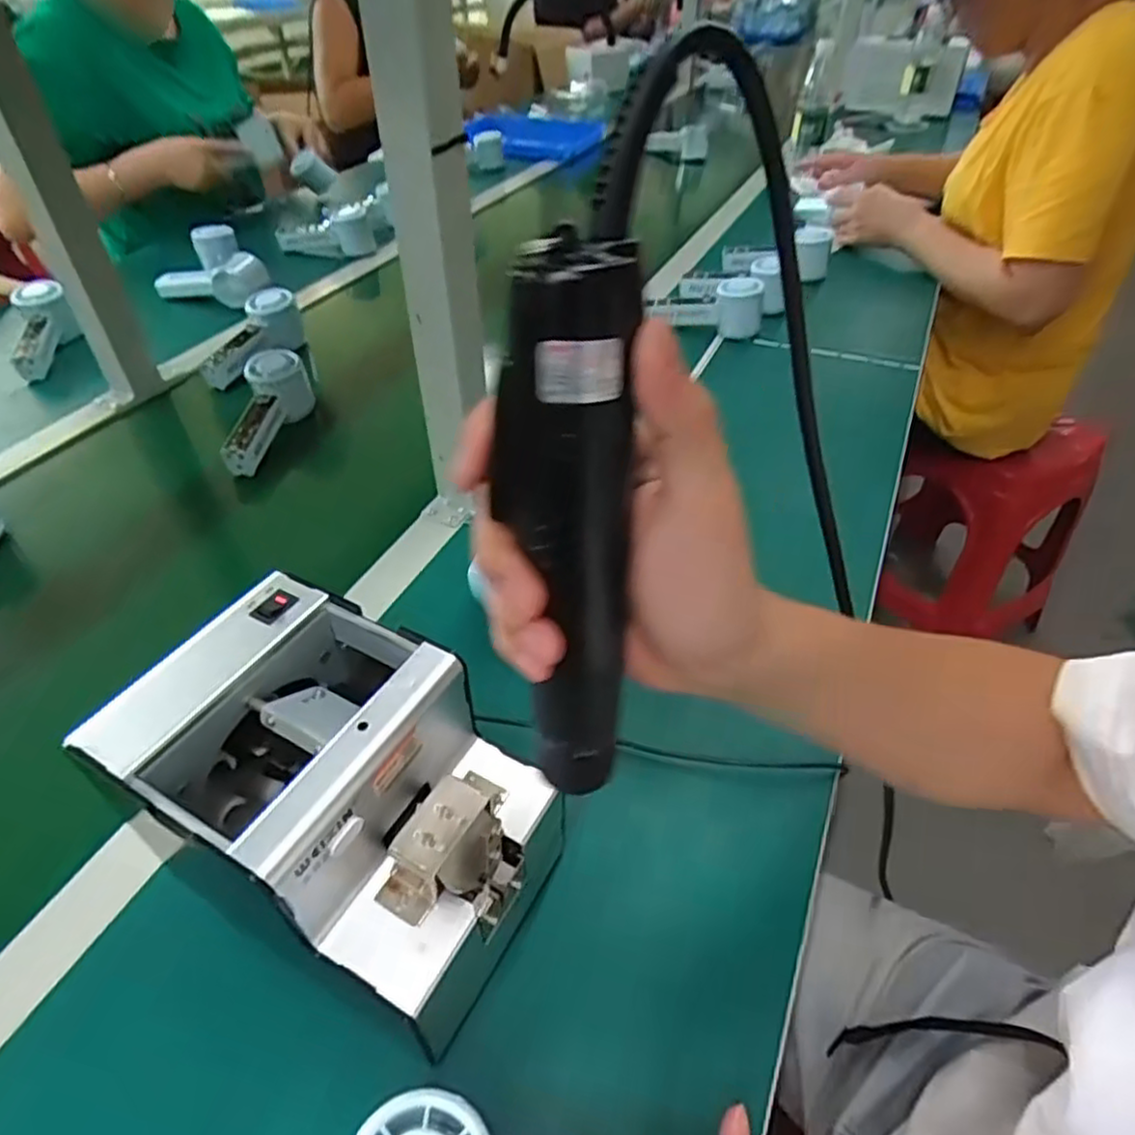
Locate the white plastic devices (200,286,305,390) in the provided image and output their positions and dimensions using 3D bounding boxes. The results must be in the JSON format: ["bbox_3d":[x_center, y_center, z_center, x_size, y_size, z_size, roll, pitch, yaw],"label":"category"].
[{"bbox_3d":[-0.380,-0.271,0.834,0.048,0.062,0.135,8,45,9],"label":"white plastic devices"}]

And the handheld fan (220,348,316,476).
[{"bbox_3d":[-0.310,-0.164,0.723,0.055,0.060,0.146,-2,44,-1],"label":"handheld fan"}]

